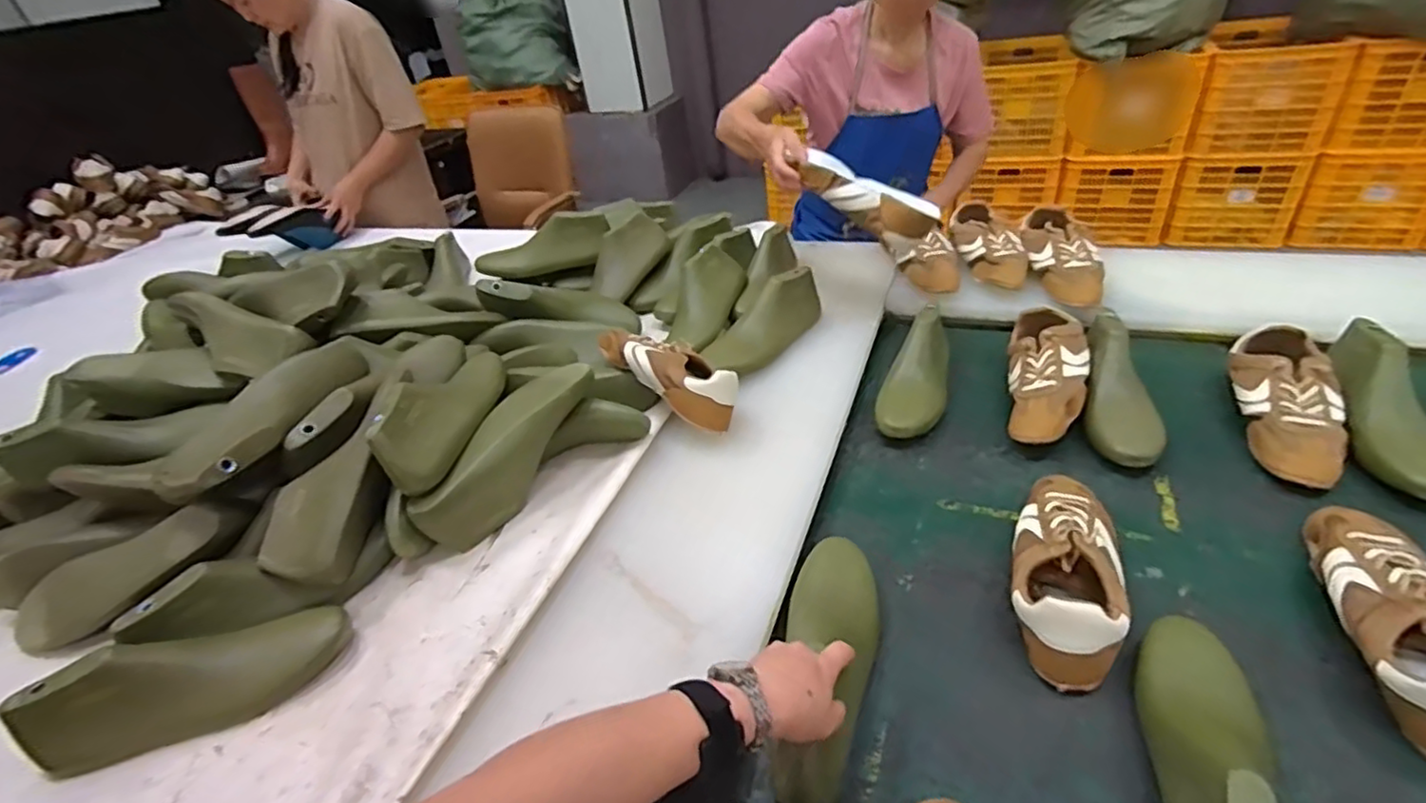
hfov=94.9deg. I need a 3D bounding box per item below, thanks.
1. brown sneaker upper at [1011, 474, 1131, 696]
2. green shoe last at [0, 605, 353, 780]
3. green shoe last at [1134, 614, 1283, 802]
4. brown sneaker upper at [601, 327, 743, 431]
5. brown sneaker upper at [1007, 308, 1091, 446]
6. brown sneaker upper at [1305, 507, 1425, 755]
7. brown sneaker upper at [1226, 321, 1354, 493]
[{"bbox_3d":[0.364,0.161,0.675,0.100,0.070,0.255,9,40,24],"label":"brown sneaker upper"},{"bbox_3d":[-0.507,0.256,0.633,0.263,0.095,0.091,-20,37,-13],"label":"green shoe last"},{"bbox_3d":[0.382,0.272,0.497,0.086,0.096,0.280,10,39,22],"label":"green shoe last"},{"bbox_3d":[-0.066,-0.037,0.930,0.224,0.094,0.075,23,48,37],"label":"brown sneaker upper"},{"bbox_3d":[0.466,-0.037,0.914,0.092,0.096,0.253,5,39,20],"label":"brown sneaker upper"},{"bbox_3d":[0.610,0.184,0.583,0.090,0.075,0.268,3,38,18],"label":"brown sneaker upper"},{"bbox_3d":[0.715,0.000,0.814,0.092,0.087,0.244,8,40,23],"label":"brown sneaker upper"}]

